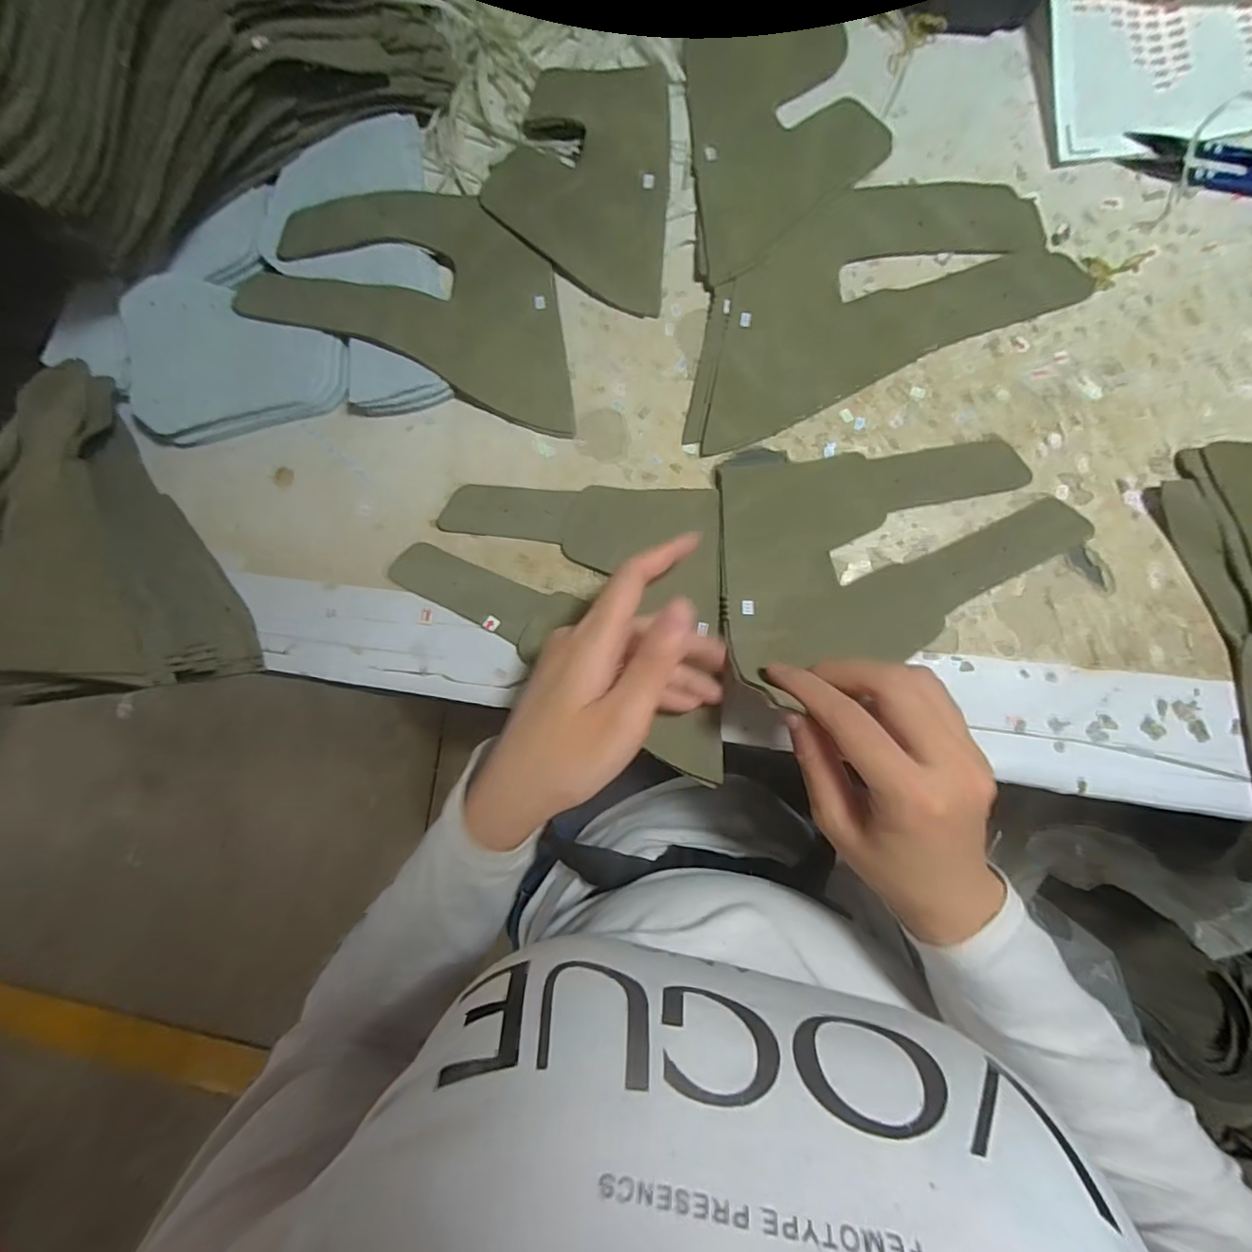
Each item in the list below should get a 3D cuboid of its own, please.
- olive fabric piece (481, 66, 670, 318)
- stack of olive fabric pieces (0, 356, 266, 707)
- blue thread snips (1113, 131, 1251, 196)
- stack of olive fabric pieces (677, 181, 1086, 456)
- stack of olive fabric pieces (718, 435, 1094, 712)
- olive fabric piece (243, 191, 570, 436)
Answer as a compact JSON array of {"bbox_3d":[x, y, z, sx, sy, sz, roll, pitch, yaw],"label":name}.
[{"bbox_3d":[-0.028,-0.264,0.329,0.105,0.008,0.153,4,85,7],"label":"olive fabric piece"},{"bbox_3d":[-0.300,-0.057,0.309,0.154,0.073,0.192,-6,84,6],"label":"stack of olive fabric pieces"},{"bbox_3d":[0.319,-0.243,0.290,0.102,0.007,0.029,19,87,8],"label":"blue thread snips"},{"bbox_3d":[0.124,-0.180,0.306,0.214,0.005,0.101,-24,82,4],"label":"stack of olive fabric pieces"},{"bbox_3d":[0.137,-0.035,0.279,0.175,0.030,0.119,-6,84,6],"label":"stack of olive fabric pieces"},{"bbox_3d":[-0.112,-0.199,0.325,0.201,0.024,0.108,22,88,8],"label":"olive fabric piece"}]

